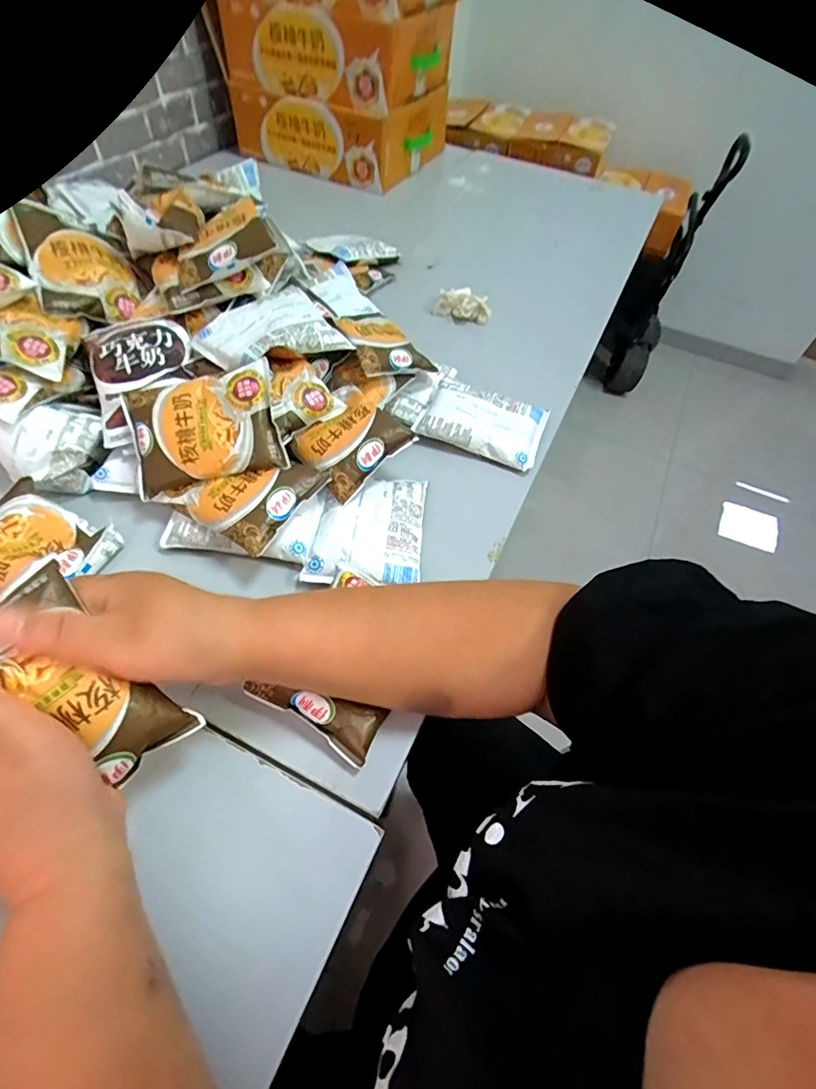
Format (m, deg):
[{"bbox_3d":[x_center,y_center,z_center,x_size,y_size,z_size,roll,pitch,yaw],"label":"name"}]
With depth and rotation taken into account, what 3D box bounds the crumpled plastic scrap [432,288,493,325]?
[{"bbox_3d":[0.075,-0.319,0.671,0.075,0.037,0.027,21,56,10],"label":"crumpled plastic scrap"}]

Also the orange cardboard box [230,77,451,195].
[{"bbox_3d":[-0.111,-0.778,0.918,0.302,0.089,0.255,25,56,12],"label":"orange cardboard box"}]

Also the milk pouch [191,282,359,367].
[{"bbox_3d":[-0.129,-0.201,0.476,0.126,0.031,0.088,-31,63,-24],"label":"milk pouch"}]

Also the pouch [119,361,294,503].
[{"bbox_3d":[-0.175,-0.102,0.430,0.124,0.019,0.097,-13,82,-2],"label":"pouch"}]

